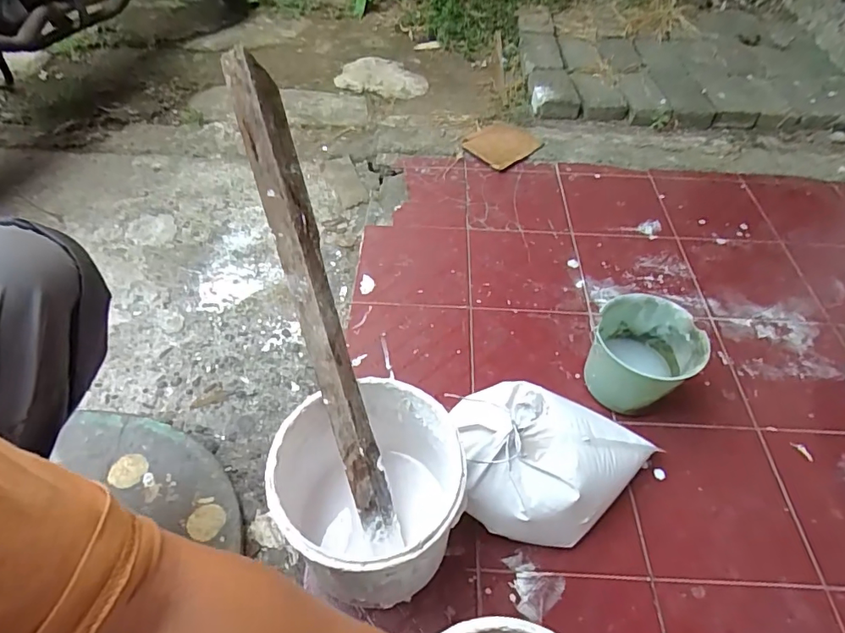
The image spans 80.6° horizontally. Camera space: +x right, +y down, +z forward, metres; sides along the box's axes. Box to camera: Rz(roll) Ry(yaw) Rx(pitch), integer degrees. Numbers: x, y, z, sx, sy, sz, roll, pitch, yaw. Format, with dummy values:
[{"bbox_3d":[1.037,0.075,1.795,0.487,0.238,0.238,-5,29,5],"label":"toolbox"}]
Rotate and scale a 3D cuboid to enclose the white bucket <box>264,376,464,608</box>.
[{"bbox_3d":[-0.054,0.193,0.533,0.176,0.190,0.181,2,50,-2],"label":"white bucket"}]

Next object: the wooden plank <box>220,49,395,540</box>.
[{"bbox_3d":[-0.099,0.000,0.479,0.038,0.464,0.030,-18,13,-17],"label":"wooden plank"}]

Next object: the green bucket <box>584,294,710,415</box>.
[{"bbox_3d":[0.303,0.060,0.702,0.127,0.120,0.130,2,50,-2],"label":"green bucket"}]

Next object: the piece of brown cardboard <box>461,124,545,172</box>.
[{"bbox_3d":[0.182,-0.401,1.148,0.133,0.008,0.173,38,58,25],"label":"piece of brown cardboard"}]

